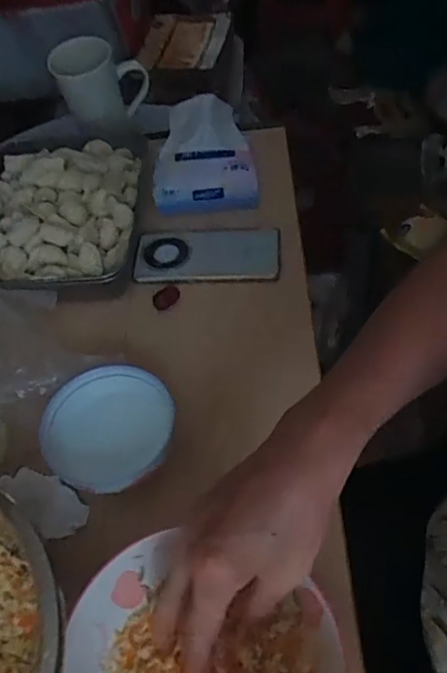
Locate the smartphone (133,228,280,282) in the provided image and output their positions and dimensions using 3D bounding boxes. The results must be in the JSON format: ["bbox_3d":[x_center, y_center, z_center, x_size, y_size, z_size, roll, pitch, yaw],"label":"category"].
[{"bbox_3d":[-0.020,-0.097,0.641,0.165,0.014,0.077,-1,56,9],"label":"smartphone"}]

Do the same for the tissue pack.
[{"bbox_3d":[-0.021,-0.222,0.687,0.123,0.080,0.124,-2,53,6],"label":"tissue pack"}]

